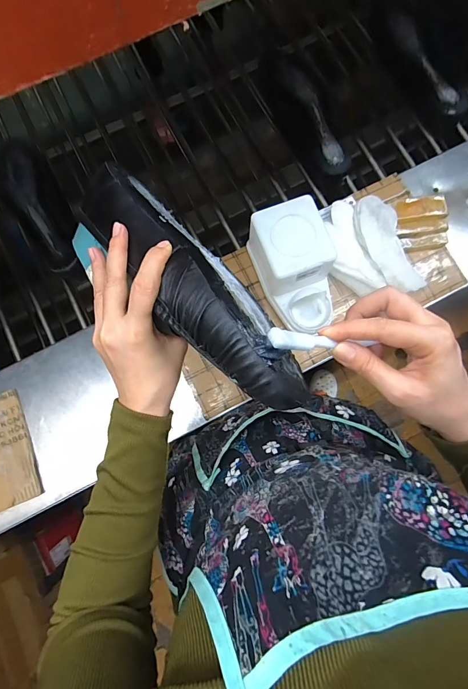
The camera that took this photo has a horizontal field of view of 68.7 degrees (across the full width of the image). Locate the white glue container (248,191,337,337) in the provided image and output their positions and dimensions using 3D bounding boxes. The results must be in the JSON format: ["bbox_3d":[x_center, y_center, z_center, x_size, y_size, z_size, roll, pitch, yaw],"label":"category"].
[{"bbox_3d":[0.100,-0.114,0.521,0.106,0.089,0.182,-23,80,-3],"label":"white glue container"}]

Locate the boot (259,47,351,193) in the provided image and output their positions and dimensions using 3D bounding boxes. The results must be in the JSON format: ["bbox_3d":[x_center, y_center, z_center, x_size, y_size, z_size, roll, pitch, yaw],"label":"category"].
[{"bbox_3d":[0.139,-0.423,0.650,0.074,0.079,0.255,-26,80,-4],"label":"boot"}]

